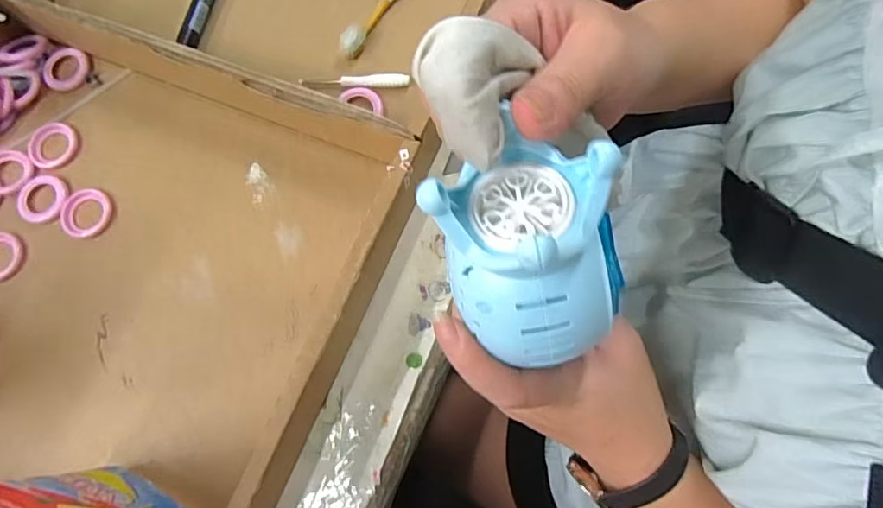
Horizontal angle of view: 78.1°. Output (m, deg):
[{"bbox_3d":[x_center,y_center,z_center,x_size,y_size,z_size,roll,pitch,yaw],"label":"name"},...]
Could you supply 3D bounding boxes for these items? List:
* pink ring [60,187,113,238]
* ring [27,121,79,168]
[{"bbox_3d":[-0.262,-0.031,0.400,0.037,0.004,0.036,-1,76,3],"label":"pink ring"},{"bbox_3d":[-0.300,-0.085,0.419,0.038,0.004,0.037,-1,76,3],"label":"ring"}]

